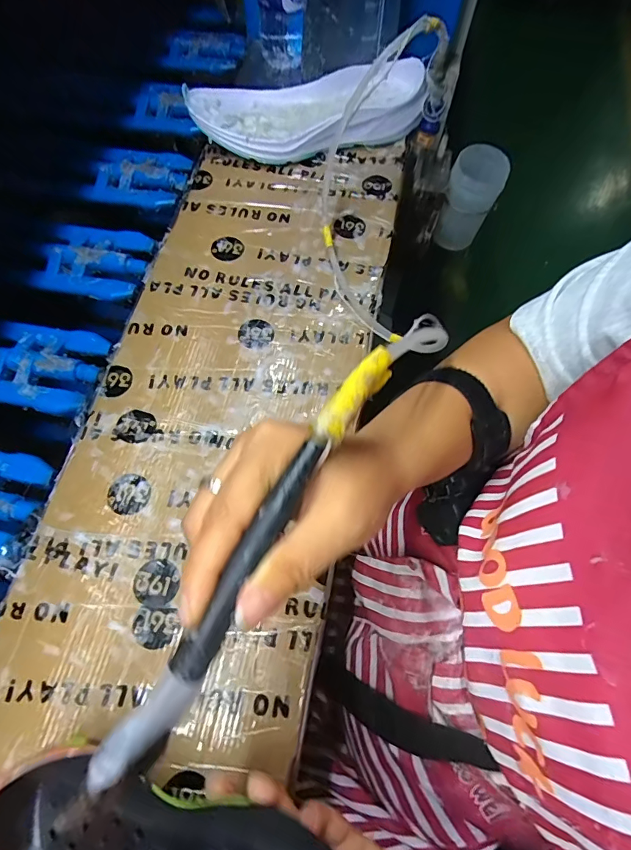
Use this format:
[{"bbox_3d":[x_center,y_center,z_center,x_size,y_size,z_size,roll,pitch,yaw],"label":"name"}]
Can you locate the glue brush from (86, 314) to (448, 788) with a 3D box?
[{"bbox_3d":[-0.010,0.036,0.173,0.021,0.025,0.212,31,79,15],"label":"glue brush"}]

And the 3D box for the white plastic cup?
[{"bbox_3d":[0.227,-0.328,0.650,0.072,0.125,0.068,0,68,0],"label":"white plastic cup"}]

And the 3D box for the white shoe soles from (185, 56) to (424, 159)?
[{"bbox_3d":[-0.008,-0.361,0.514,0.266,0.049,0.118,-12,68,-6],"label":"white shoe soles"}]

